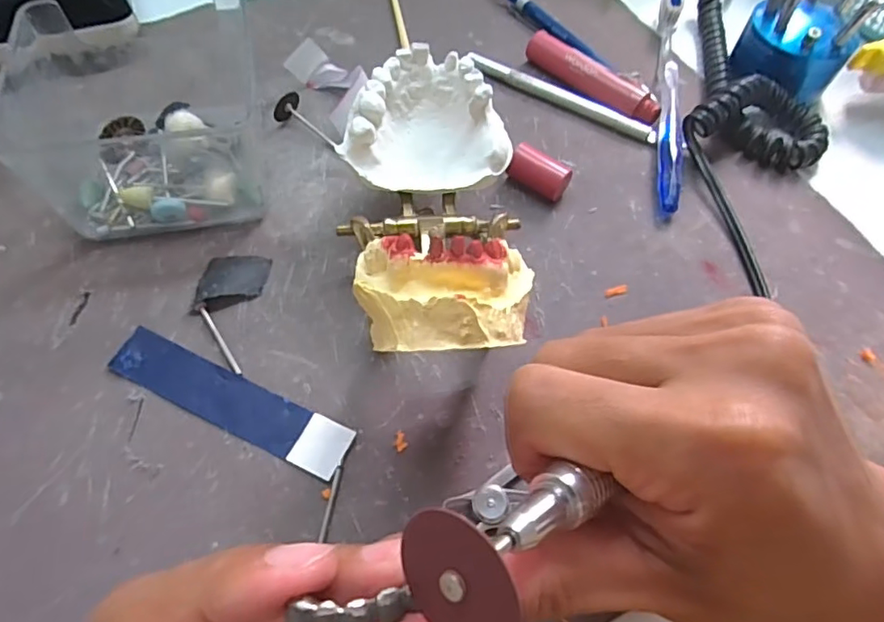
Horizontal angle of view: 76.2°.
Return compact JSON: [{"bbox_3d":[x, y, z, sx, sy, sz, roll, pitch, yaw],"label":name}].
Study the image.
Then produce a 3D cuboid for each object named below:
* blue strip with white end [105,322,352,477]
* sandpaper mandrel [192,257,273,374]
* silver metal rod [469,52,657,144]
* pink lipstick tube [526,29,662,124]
[{"bbox_3d":[-0.084,0.035,0.222,0.102,0.004,0.021,23,61,10],"label":"blue strip with white end"},{"bbox_3d":[-0.092,-0.002,0.241,0.028,0.007,0.056,1,59,-3],"label":"sandpaper mandrel"},{"bbox_3d":[0.067,-0.122,0.321,0.114,0.009,0.007,27,61,12],"label":"silver metal rod"},{"bbox_3d":[0.085,-0.132,0.323,0.015,0.018,0.087,-39,69,-23],"label":"pink lipstick tube"}]

